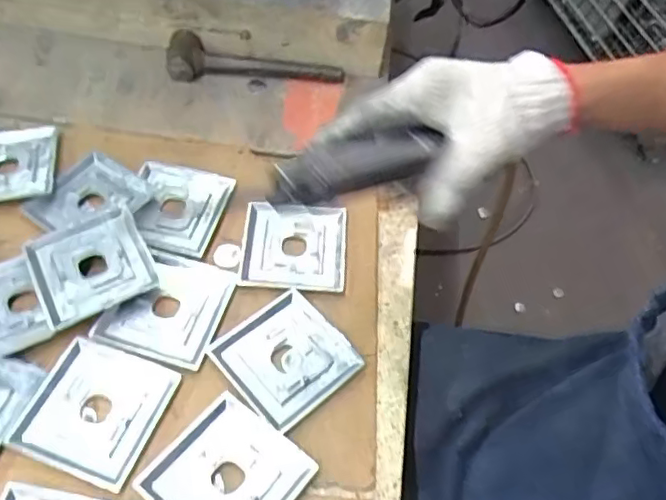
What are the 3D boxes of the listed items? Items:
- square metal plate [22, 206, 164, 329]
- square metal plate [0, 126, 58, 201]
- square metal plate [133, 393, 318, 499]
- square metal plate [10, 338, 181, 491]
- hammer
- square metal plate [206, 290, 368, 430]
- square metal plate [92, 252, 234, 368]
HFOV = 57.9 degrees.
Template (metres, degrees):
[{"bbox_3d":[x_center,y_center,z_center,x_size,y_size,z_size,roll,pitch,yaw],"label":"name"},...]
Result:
[{"bbox_3d":[-0.200,0.013,0.502,0.090,0.016,0.092,-24,60,-19],"label":"square metal plate"},{"bbox_3d":[-0.316,-0.081,0.577,0.094,0.011,0.098,-7,56,-9],"label":"square metal plate"},{"bbox_3d":[-0.072,0.157,0.418,0.091,0.009,0.088,34,60,18],"label":"square metal plate"},{"bbox_3d":[-0.174,0.115,0.442,0.091,0.004,0.093,18,56,8],"label":"square metal plate"},{"bbox_3d":[-0.086,-0.211,0.672,0.192,0.047,0.028,3,55,-2],"label":"hammer"},{"bbox_3d":[-0.036,0.083,0.475,0.086,0.005,0.090,-35,65,-25],"label":"square metal plate"},{"bbox_3d":[-0.132,0.043,0.493,0.084,0.015,0.092,16,56,7],"label":"square metal plate"}]

